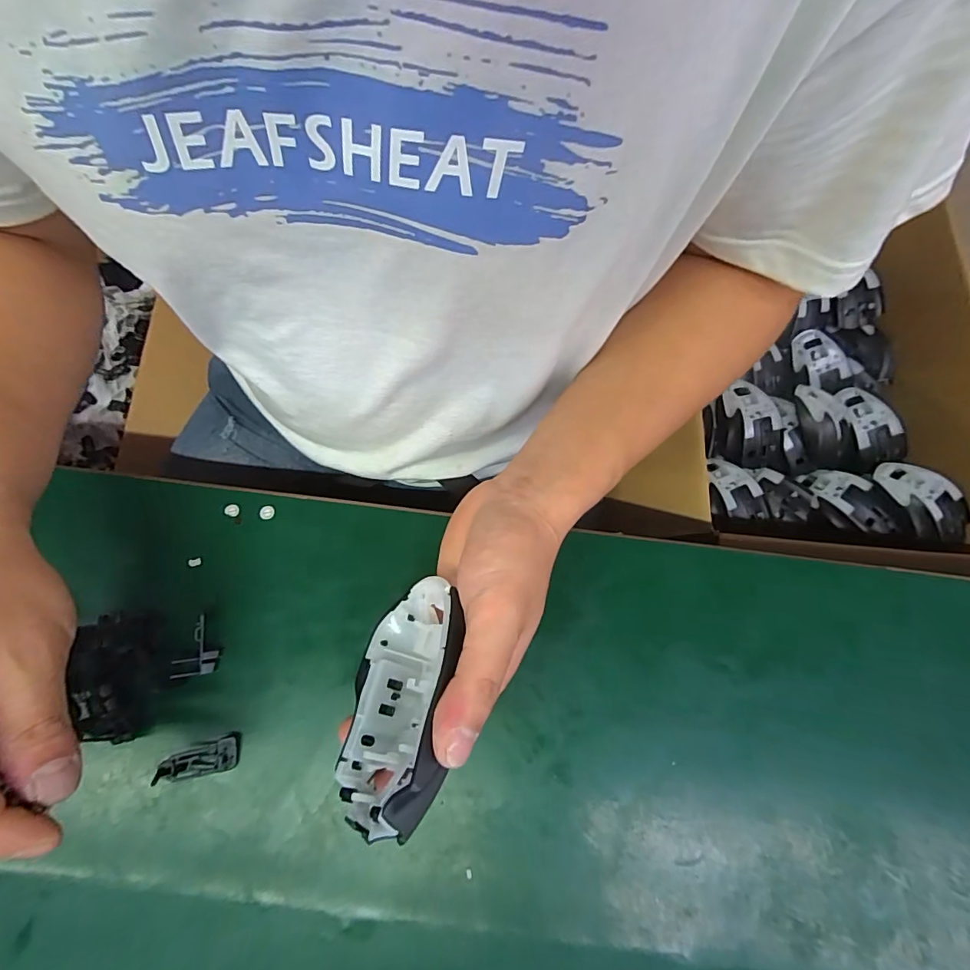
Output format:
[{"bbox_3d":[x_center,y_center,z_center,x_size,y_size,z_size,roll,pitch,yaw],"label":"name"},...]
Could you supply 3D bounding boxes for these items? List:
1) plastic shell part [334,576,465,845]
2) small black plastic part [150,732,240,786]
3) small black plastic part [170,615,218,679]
[{"bbox_3d":[-0.043,0.103,0.232,0.053,0.068,0.112,5,72,0],"label":"plastic shell part"},{"bbox_3d":[-0.177,0.171,0.289,0.040,0.024,0.019,-15,73,-6],"label":"small black plastic part"},{"bbox_3d":[-0.194,0.108,0.315,0.026,0.018,0.036,-7,72,-4],"label":"small black plastic part"}]

